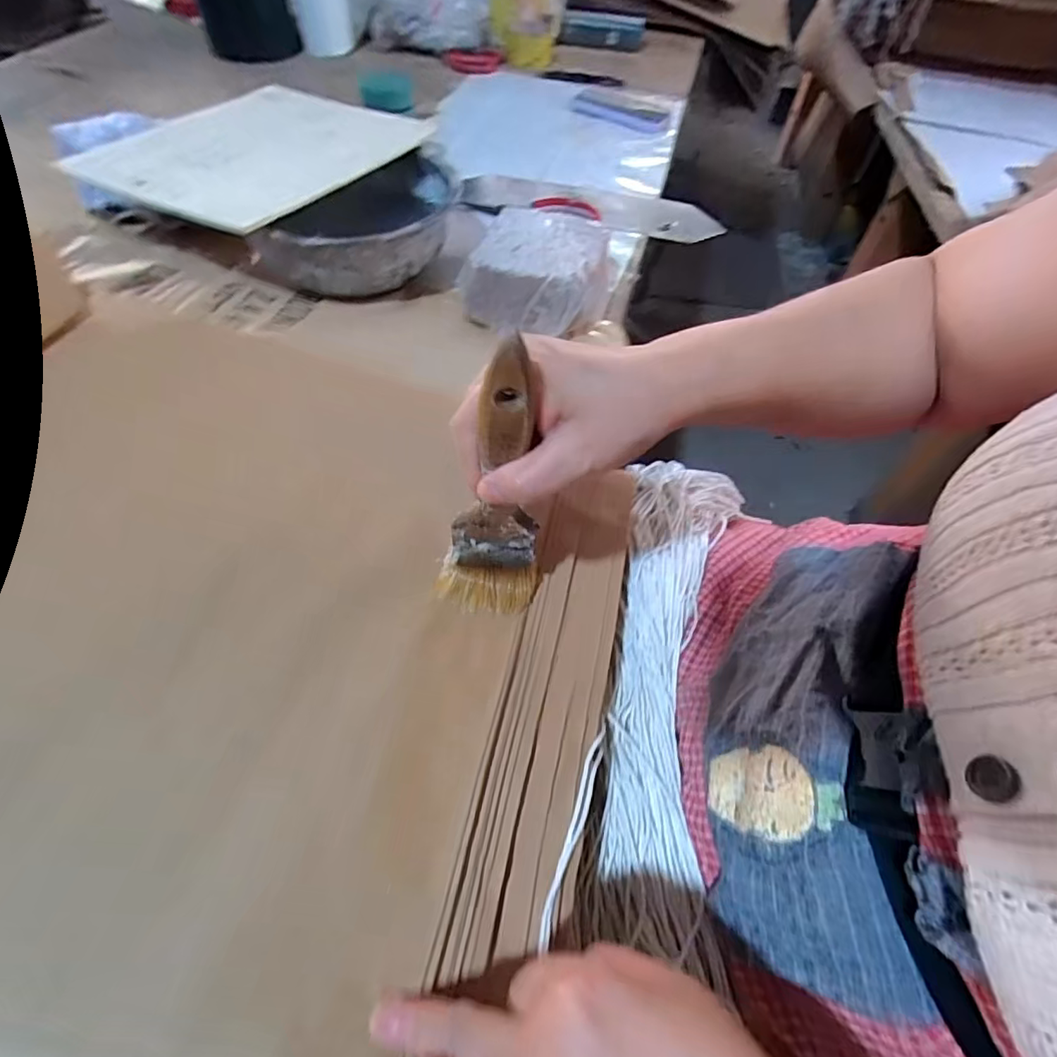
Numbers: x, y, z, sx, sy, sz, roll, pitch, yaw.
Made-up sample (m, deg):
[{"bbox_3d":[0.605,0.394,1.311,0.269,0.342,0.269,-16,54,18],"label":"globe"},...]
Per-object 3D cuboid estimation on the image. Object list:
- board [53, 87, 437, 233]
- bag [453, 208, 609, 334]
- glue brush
[{"bbox_3d":[-0.275,-0.389,0.539,0.261,0.011,0.288,27,58,14],"label":"board"},{"bbox_3d":[0.012,-0.247,0.516,0.123,0.060,0.142,12,56,4],"label":"bag"},{"bbox_3d":[-0.017,-0.014,0.258,0.055,0.167,0.026,-4,51,-8],"label":"glue brush"}]

